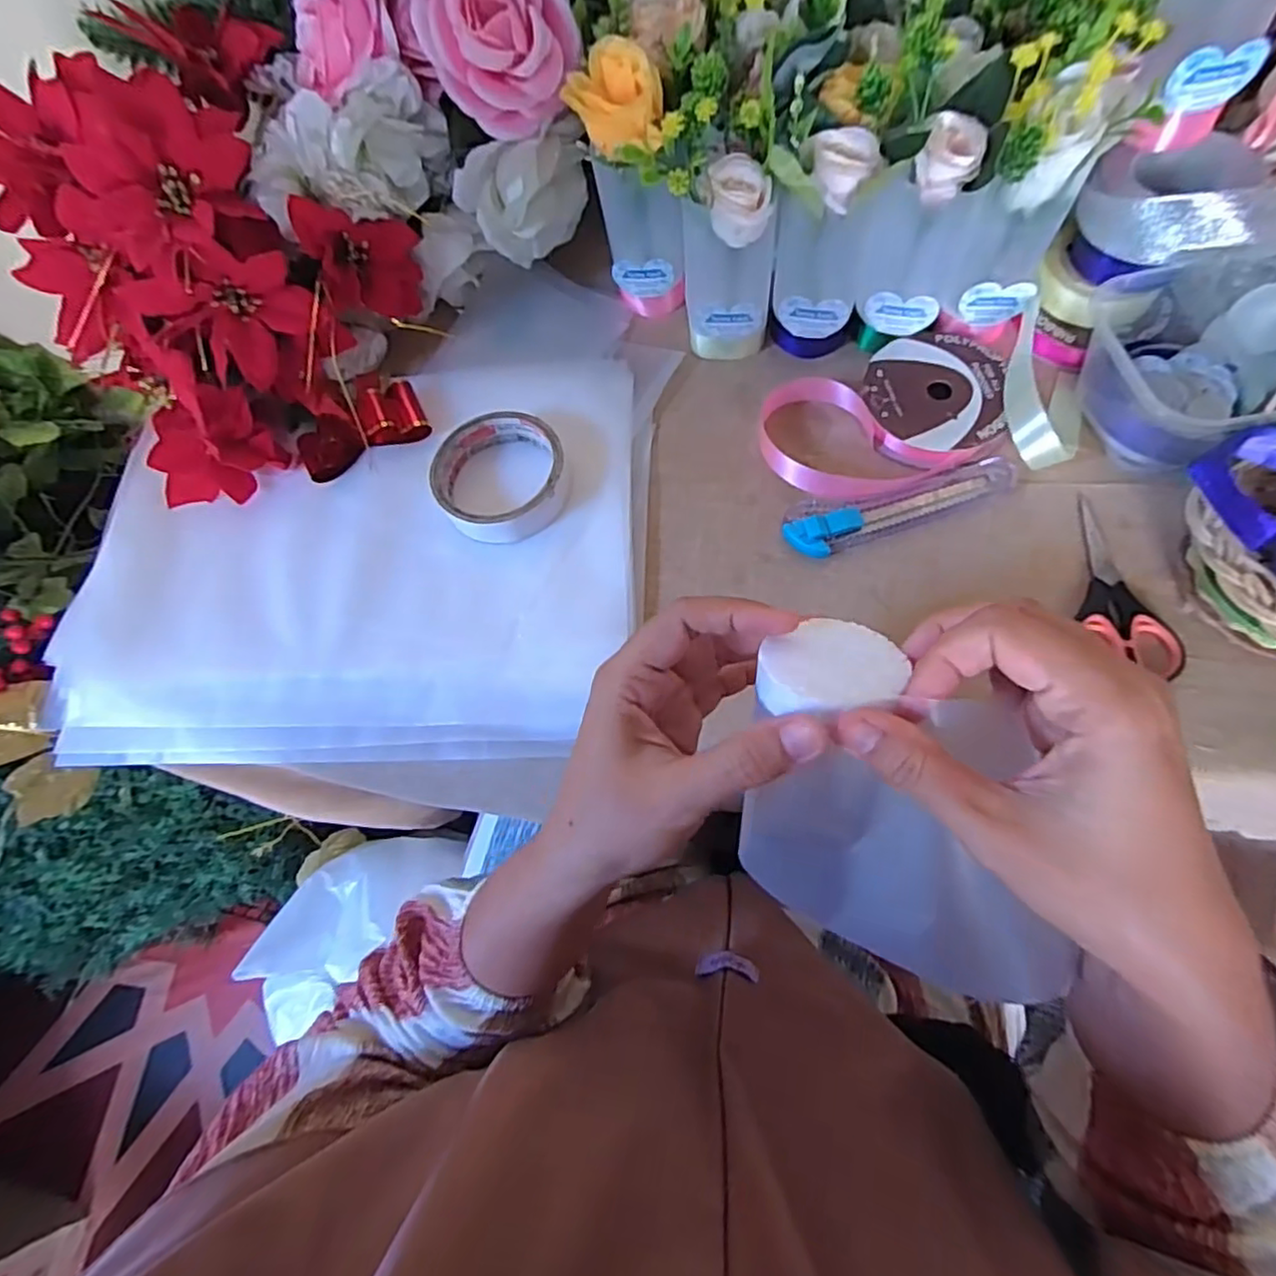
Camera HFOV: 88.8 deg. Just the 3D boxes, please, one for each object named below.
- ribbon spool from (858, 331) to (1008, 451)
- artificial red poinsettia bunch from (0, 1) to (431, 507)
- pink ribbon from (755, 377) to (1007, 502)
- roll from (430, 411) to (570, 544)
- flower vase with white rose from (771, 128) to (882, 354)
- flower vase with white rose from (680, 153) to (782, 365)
[{"bbox_3d":[0.191,-0.158,0.425,0.083,0.033,0.095,6,71,4],"label":"ribbon spool"},{"bbox_3d":[-0.281,-0.263,0.435,0.228,0.165,0.297,-28,67,-6],"label":"artificial red poinsettia bunch"},{"bbox_3d":[0.147,-0.119,0.418,0.142,0.030,0.068,20,70,12],"label":"pink ribbon"},{"bbox_3d":[-0.090,-0.106,0.424,0.085,0.020,0.086,-2,68,4],"label":"roll"},{"bbox_3d":[0.115,-0.240,0.414,0.054,0.126,0.045,18,70,13],"label":"flower vase with white rose"},{"bbox_3d":[0.060,-0.240,0.425,0.057,0.114,0.044,-5,67,4],"label":"flower vase with white rose"}]

